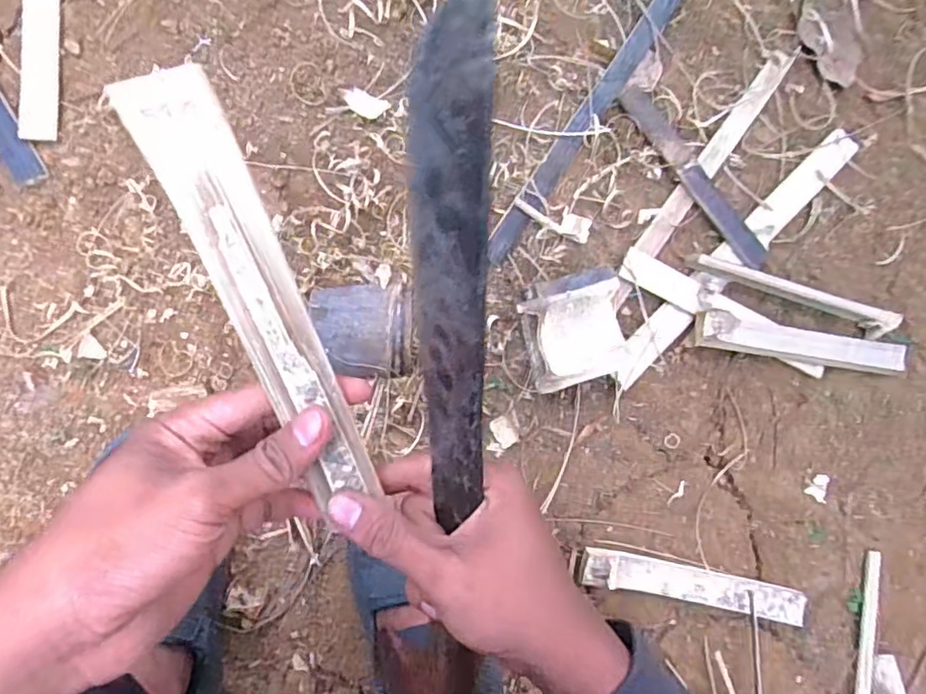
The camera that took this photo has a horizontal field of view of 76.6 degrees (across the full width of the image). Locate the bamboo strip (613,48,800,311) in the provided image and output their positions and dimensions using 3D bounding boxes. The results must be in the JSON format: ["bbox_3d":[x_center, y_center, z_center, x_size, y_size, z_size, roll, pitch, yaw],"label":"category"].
[{"bbox_3d":[0.239,-0.175,0.575,0.023,0.010,0.330,37,82,-1],"label":"bamboo strip"}]

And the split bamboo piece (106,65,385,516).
[{"bbox_3d":[-0.078,-0.013,0.238,0.031,0.005,0.182,-23,115,-8],"label":"split bamboo piece"}]

